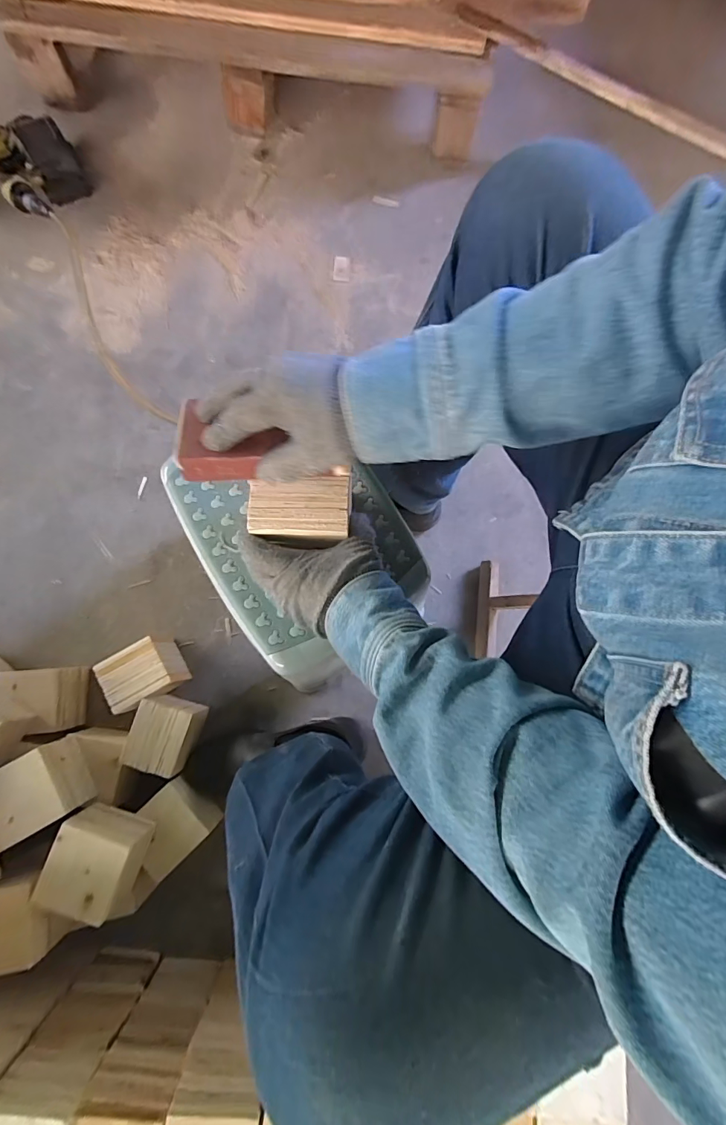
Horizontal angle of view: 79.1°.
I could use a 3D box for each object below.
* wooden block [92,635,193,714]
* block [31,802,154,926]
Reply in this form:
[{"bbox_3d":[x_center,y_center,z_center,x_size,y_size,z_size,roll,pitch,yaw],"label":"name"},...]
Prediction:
[{"bbox_3d":[-0.352,0.179,0.715,0.098,0.097,0.086,-28,80,-7],"label":"wooden block"},{"bbox_3d":[-0.352,0.399,0.583,0.104,0.084,0.106,19,79,3],"label":"block"}]

